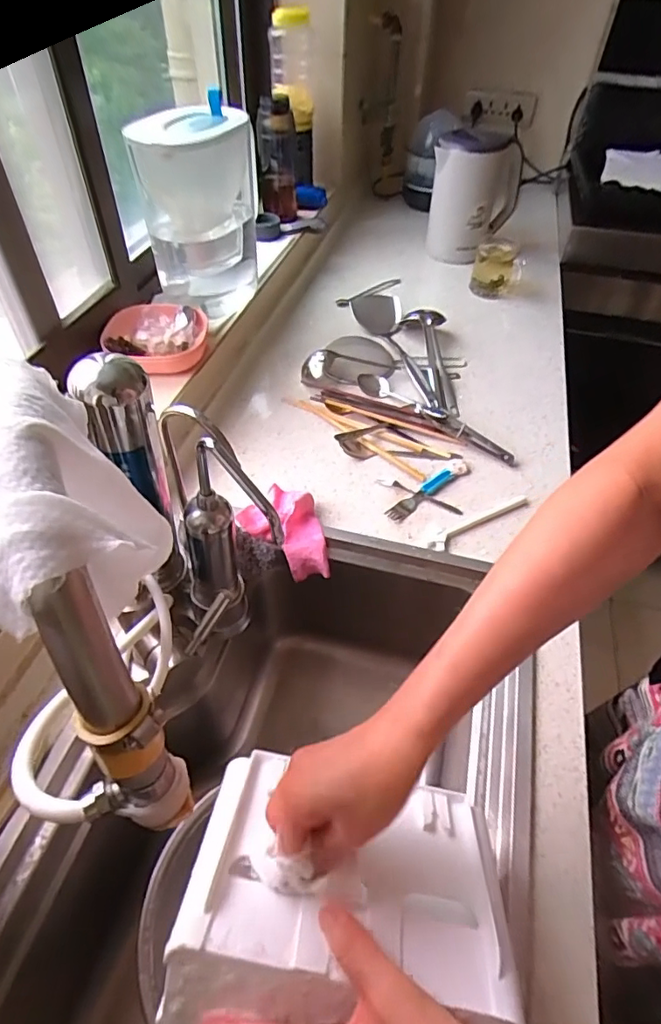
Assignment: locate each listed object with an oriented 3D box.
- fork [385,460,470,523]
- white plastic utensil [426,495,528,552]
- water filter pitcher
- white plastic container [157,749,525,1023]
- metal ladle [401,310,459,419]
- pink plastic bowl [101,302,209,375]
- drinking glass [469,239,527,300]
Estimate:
[{"bbox_3d":[0.136,-0.032,0.741,0.153,0.008,0.027,-34,58,-28],"label":"fork"},{"bbox_3d":[0.196,0.010,0.708,0.174,0.009,0.027,-25,54,-22],"label":"white plastic utensil"},{"bbox_3d":[-0.200,-0.462,0.842,0.153,0.266,0.236,7,49,4],"label":"water filter pitcher"},{"bbox_3d":[0.009,0.259,0.373,0.211,0.087,0.163,11,20,2],"label":"white plastic container"},{"bbox_3d":[0.171,-0.261,0.914,0.082,0.052,0.292,3,49,0],"label":"metal ladle"},{"bbox_3d":[-0.252,-0.255,0.778,0.136,0.042,0.133,-2,49,-4],"label":"pink plastic bowl"},{"bbox_3d":[0.352,-0.507,1.119,0.100,0.092,0.084,14,50,10],"label":"drinking glass"}]

